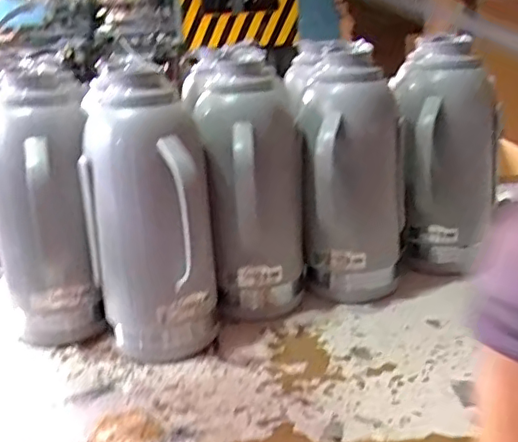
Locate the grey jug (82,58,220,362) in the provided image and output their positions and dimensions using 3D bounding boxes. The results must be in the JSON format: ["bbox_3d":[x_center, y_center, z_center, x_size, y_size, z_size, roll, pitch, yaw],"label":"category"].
[{"bbox_3d":[-0.136,-0.003,0.780,0.154,0.365,0.123,5,20,21],"label":"grey jug"}]

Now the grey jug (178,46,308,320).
[{"bbox_3d":[-0.014,-0.050,0.881,0.160,0.397,0.154,-3,19,-1],"label":"grey jug"}]

